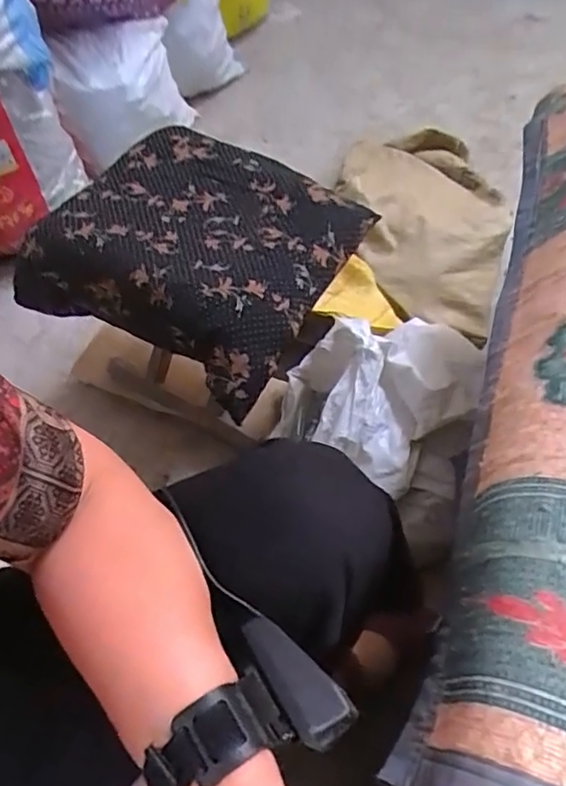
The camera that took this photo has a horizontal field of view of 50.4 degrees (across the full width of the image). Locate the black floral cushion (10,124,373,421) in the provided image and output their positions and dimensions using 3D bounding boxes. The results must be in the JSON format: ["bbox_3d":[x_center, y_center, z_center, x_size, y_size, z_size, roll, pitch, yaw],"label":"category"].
[{"bbox_3d":[-0.109,-0.182,0.768,0.354,0.101,0.306,28,62,19],"label":"black floral cushion"}]

